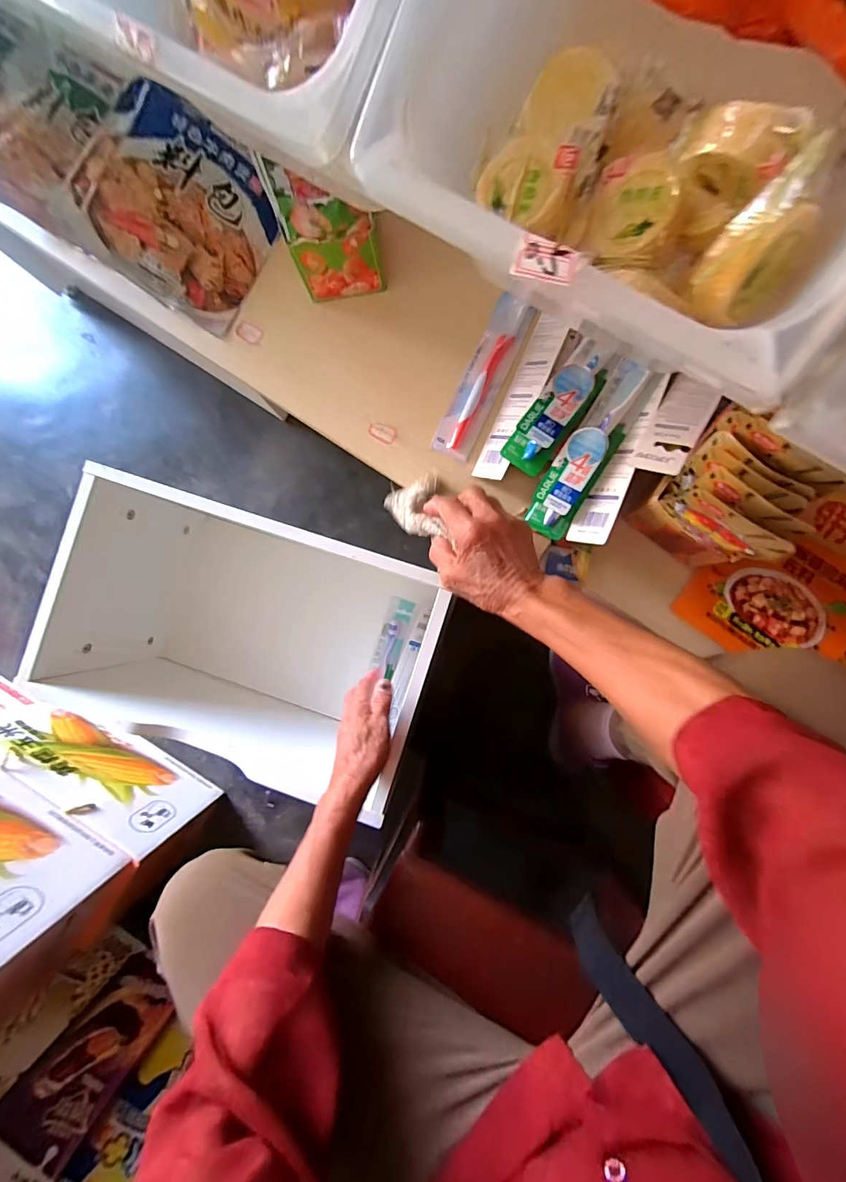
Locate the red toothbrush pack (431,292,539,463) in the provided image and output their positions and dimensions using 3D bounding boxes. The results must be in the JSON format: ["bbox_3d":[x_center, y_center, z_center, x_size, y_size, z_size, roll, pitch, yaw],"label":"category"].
[{"bbox_3d":[0.062,-0.214,0.447,0.043,0.012,0.167,26,90,5],"label":"red toothbrush pack"}]

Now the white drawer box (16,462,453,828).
[{"bbox_3d":[-0.220,0.075,0.618,0.461,0.223,0.326,16,89,5],"label":"white drawer box"}]

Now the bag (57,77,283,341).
[{"bbox_3d":[-0.258,-0.390,0.458,0.188,0.062,0.164,32,90,5],"label":"bag"}]

